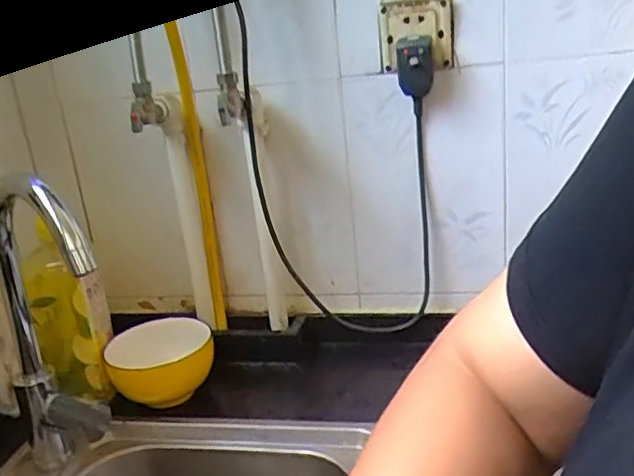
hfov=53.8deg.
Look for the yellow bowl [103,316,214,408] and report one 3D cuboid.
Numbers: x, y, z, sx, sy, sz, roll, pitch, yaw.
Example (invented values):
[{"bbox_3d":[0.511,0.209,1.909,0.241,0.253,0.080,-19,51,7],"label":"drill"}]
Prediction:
[{"bbox_3d":[-0.193,0.161,0.784,0.130,0.076,0.107,-13,20,-20],"label":"yellow bowl"}]

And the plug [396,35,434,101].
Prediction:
[{"bbox_3d":[0.114,-0.198,0.723,0.040,0.069,0.030,-2,19,10],"label":"plug"}]

